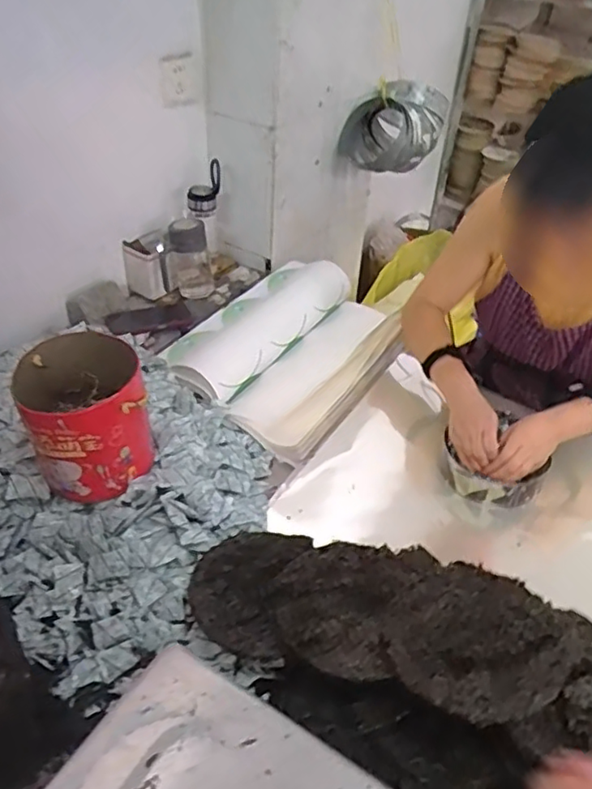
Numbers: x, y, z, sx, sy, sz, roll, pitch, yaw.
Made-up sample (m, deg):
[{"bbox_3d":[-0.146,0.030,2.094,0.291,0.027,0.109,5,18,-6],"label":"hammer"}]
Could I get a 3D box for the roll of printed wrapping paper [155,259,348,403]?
[{"bbox_3d":[-0.082,-0.145,1.231,0.183,0.071,0.477,24,44,23],"label":"roll of printed wrapping paper"}]

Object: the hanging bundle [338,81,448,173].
[{"bbox_3d":[0.240,-0.635,1.458,0.228,0.172,0.160,-29,49,-33],"label":"hanging bundle"}]

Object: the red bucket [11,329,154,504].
[{"bbox_3d":[-0.289,0.041,0.858,0.152,0.205,0.139,2,40,-2],"label":"red bucket"}]

